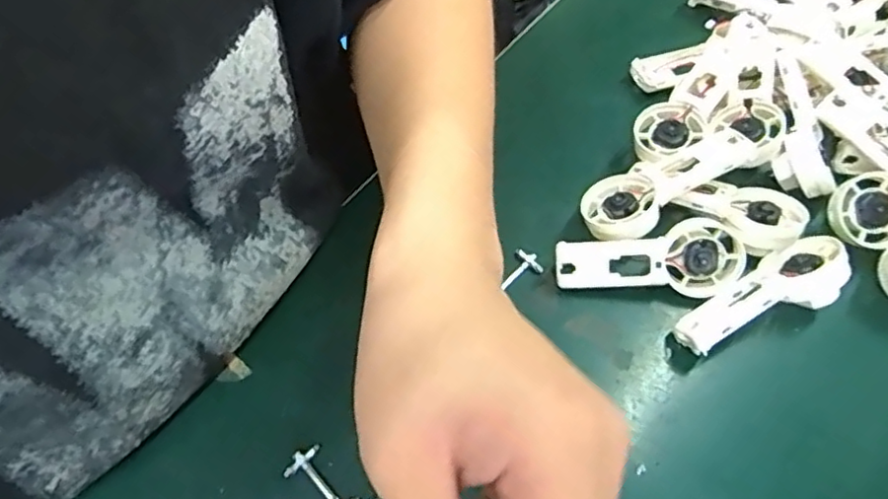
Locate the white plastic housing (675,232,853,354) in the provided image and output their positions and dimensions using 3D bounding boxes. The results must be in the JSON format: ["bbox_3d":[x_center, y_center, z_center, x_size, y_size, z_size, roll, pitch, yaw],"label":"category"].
[{"bbox_3d":[0.159,0.026,0.313,0.091,0.038,0.034,-29,62,-12],"label":"white plastic housing"}]

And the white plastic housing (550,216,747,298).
[{"bbox_3d":[0.105,0.004,0.320,0.090,0.011,0.039,4,104,1],"label":"white plastic housing"}]

